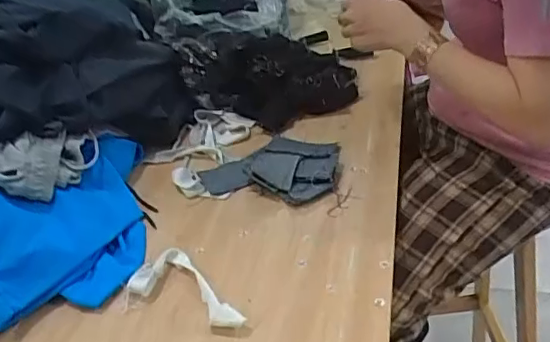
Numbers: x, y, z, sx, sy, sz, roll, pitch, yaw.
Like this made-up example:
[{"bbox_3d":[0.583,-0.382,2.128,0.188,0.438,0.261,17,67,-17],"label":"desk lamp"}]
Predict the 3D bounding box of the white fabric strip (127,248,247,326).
[{"bbox_3d":[-0.110,0.148,0.664,0.081,0.021,0.153,-26,40,-25],"label":"white fabric strip"}]

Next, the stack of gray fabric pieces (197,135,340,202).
[{"bbox_3d":[-0.002,-0.014,0.870,0.199,0.024,0.157,4,37,13],"label":"stack of gray fabric pieces"}]

